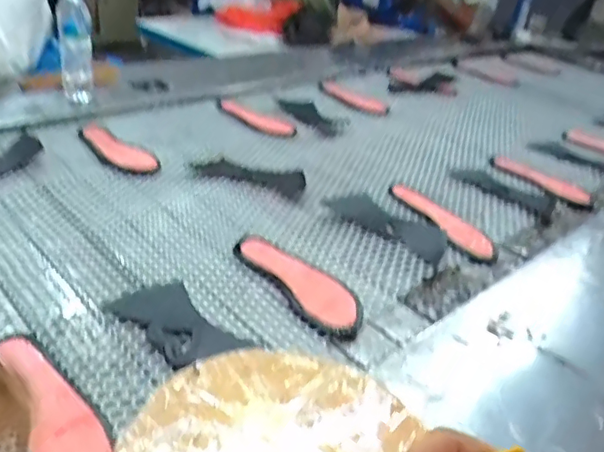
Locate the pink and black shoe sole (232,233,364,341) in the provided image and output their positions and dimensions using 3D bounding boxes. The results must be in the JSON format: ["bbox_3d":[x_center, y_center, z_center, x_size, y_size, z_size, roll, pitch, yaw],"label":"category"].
[{"bbox_3d":[-0.004,0.070,0.757,0.078,0.014,0.239,-18,39,-36],"label":"pink and black shoe sole"}]

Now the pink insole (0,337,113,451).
[{"bbox_3d":[-0.239,0.176,0.533,0.064,0.019,0.205,-18,39,-36],"label":"pink insole"}]

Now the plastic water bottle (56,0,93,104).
[{"bbox_3d":[-0.458,-0.362,1.138,0.060,0.240,0.078,-5,33,-20],"label":"plastic water bottle"}]

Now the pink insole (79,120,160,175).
[{"bbox_3d":[-0.348,-0.152,1.038,0.076,0.021,0.220,-22,42,-40],"label":"pink insole"}]

